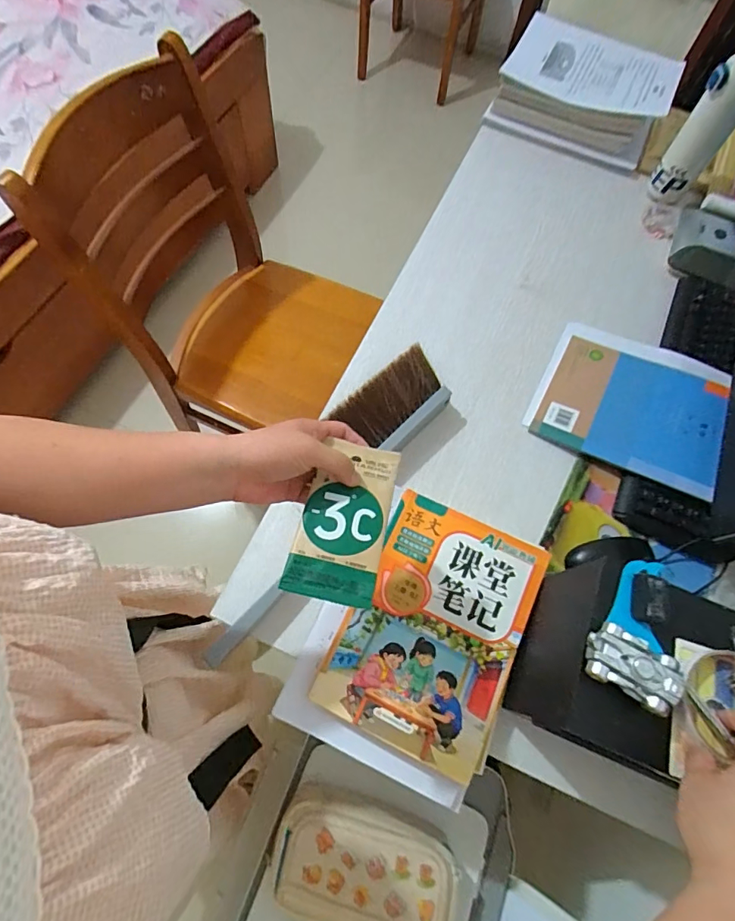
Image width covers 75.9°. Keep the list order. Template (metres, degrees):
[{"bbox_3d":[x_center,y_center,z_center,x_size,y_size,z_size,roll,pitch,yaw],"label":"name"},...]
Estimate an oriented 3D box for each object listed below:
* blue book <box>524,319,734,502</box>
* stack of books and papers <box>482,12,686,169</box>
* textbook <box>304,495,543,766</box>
[{"bbox_3d":[0.367,-0.082,0.658,0.235,0.012,0.208,24,67,17],"label":"blue book"},{"bbox_3d":[0.392,-0.672,0.854,0.285,0.104,0.211,19,68,5],"label":"stack of books and papers"},{"bbox_3d":[0.077,0.180,0.530,0.189,0.012,0.249,22,70,7],"label":"textbook"}]

